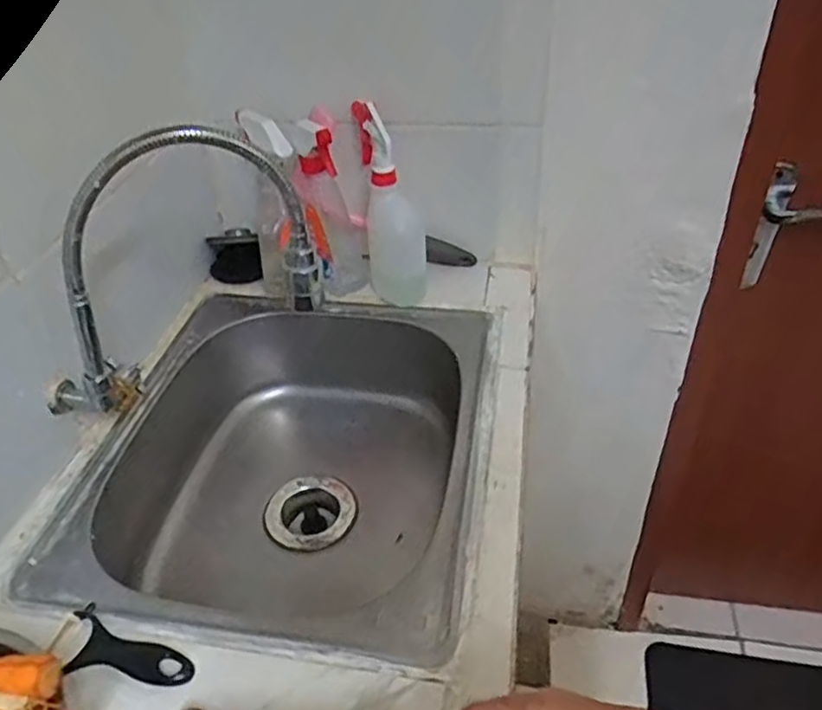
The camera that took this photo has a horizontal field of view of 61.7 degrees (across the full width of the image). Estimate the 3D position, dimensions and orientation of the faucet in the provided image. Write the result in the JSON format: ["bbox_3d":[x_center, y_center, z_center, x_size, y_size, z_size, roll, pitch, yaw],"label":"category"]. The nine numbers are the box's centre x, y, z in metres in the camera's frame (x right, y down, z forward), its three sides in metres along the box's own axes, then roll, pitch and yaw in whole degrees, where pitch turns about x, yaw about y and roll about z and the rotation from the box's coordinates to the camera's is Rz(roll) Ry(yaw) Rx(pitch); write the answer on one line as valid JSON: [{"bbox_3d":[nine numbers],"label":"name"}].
[{"bbox_3d":[-0.228,-0.079,0.643,0.271,0.260,0.050,-13,40,-12],"label":"faucet"}]

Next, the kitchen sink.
[{"bbox_3d":[-0.122,0.165,0.810,0.396,0.238,0.470,4,39,9],"label":"kitchen sink"}]

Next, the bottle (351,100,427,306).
[{"bbox_3d":[-0.023,-0.196,0.883,0.073,0.236,0.118,-6,38,-3],"label":"bottle"}]

